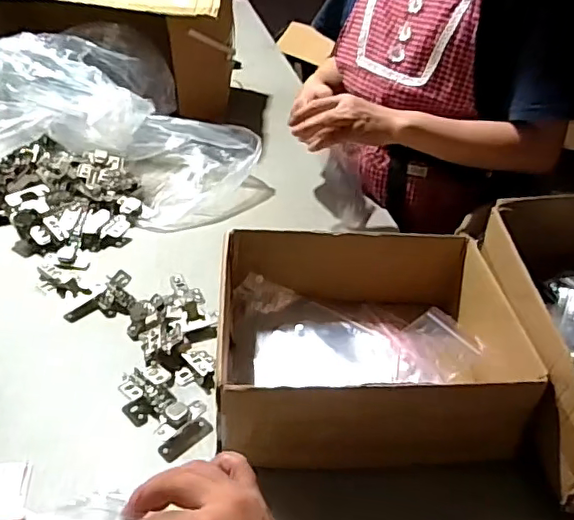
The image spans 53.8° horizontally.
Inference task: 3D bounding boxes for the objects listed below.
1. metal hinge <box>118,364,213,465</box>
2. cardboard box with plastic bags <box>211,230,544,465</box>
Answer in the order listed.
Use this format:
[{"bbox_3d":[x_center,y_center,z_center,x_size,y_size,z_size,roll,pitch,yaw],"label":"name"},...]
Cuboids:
[{"bbox_3d":[-0.140,0.162,0.627,0.063,0.027,0.116,-28,49,-36],"label":"metal hinge"},{"bbox_3d":[0.085,0.090,0.652,0.318,0.111,0.264,2,38,-5],"label":"cardboard box with plastic bags"}]

